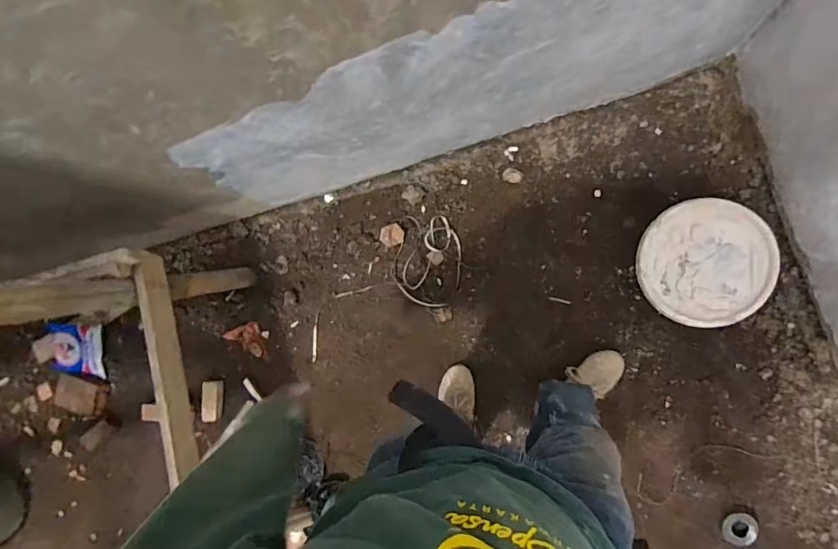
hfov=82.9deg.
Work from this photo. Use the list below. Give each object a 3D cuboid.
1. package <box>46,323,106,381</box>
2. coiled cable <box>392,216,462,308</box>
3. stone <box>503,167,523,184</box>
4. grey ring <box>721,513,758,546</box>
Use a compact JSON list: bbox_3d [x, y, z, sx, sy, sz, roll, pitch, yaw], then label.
[{"bbox_3d":[-1.006,0.218,1.385,0.159,0.030,0.178,0,98,-3],"label":"package"},{"bbox_3d":[0.025,-0.043,1.375,0.196,0.034,0.263,7,85,6],"label":"coiled cable"},{"bbox_3d":[0.271,-0.284,1.375,0.054,0.023,0.040,18,86,7],"label":"stone"},{"bbox_3d":[0.839,0.667,1.236,0.069,0.031,0.085,40,89,8],"label":"grey ring"}]

